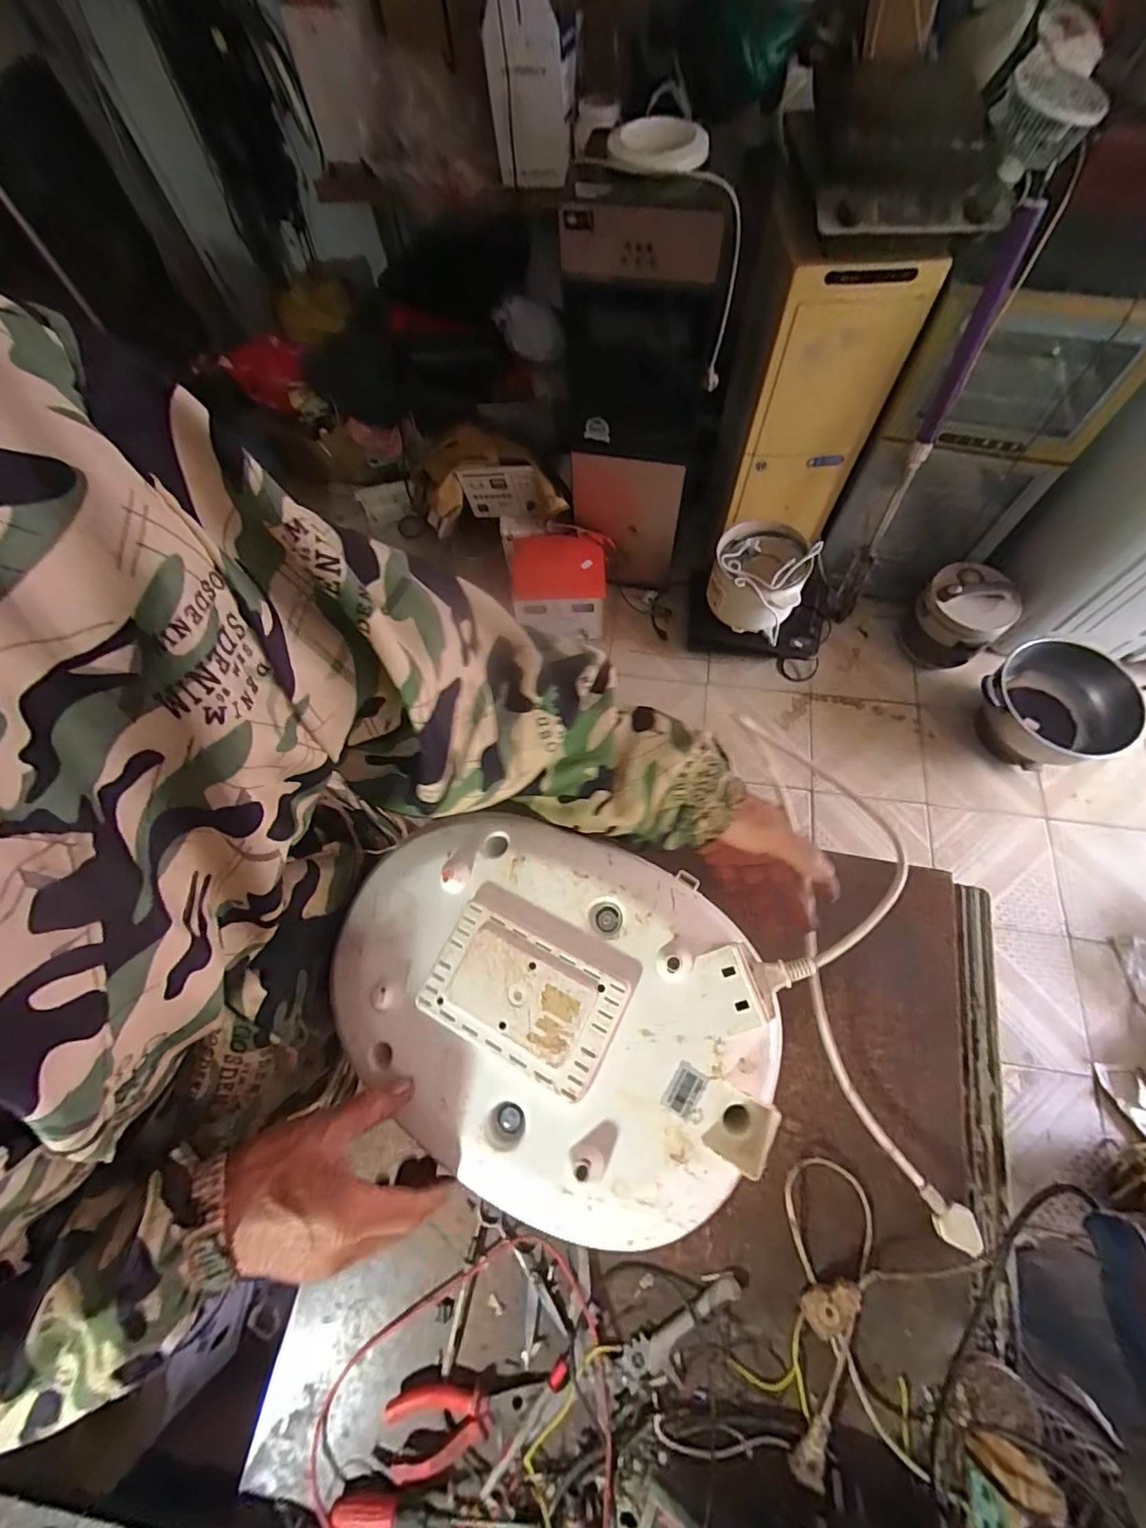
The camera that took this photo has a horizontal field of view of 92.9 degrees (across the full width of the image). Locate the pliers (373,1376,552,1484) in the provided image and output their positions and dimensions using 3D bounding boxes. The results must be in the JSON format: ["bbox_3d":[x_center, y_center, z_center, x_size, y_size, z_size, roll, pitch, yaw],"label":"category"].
[{"bbox_3d":[-0.095,0.537,0.451,0.149,0.016,0.050,-20,67,-6],"label":"pliers"}]

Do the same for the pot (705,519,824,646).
[{"bbox_3d":[0.441,-0.447,1.304,0.211,0.197,0.181,22,69,12],"label":"pot"}]

